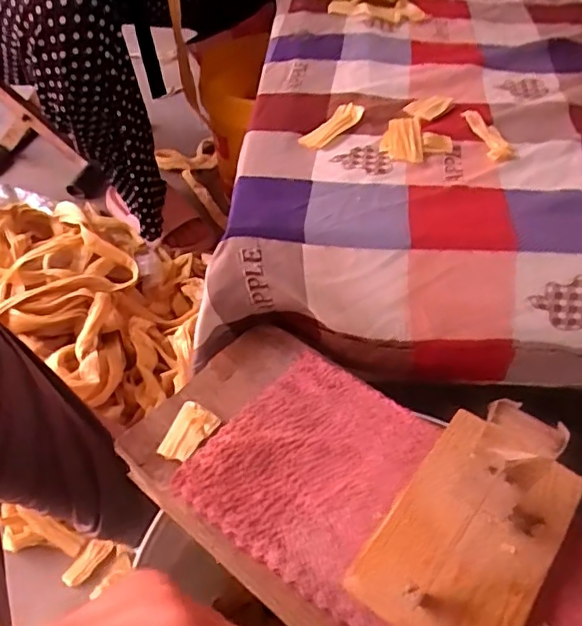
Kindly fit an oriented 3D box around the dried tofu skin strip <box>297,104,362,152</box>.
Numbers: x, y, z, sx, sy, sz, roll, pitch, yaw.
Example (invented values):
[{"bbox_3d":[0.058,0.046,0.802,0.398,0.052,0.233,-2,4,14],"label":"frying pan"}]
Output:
[{"bbox_3d":[0.036,-0.168,0.515,0.025,0.007,0.070,33,56,26],"label":"dried tofu skin strip"}]

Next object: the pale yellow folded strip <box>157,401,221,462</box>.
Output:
[{"bbox_3d":[-0.074,0.085,0.408,0.030,0.004,0.045,24,53,20],"label":"pale yellow folded strip"}]

